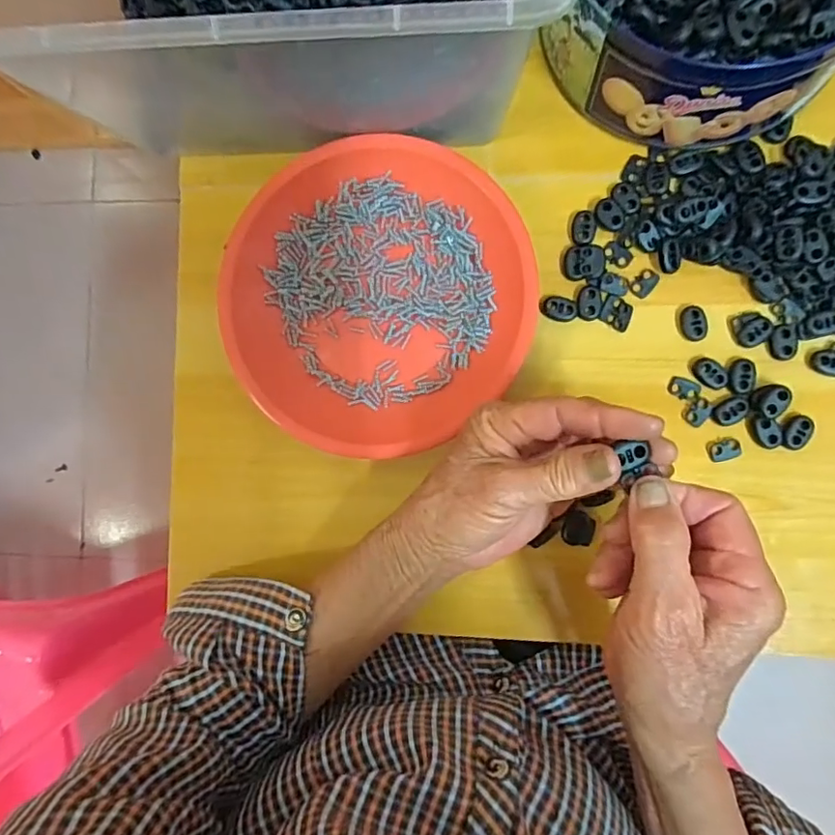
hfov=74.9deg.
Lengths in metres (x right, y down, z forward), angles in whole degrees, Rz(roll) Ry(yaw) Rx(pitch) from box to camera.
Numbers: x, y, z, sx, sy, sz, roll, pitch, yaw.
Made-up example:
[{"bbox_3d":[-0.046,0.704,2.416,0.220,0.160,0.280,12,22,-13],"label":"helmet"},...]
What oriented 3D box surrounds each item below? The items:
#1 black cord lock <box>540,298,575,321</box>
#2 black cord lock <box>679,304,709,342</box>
[{"bbox_3d":[0.089,-0.069,0.346,0.022,0.004,0.013,10,93,5],"label":"black cord lock"},{"bbox_3d":[0.172,-0.059,0.339,0.015,0.005,0.022,-12,90,6],"label":"black cord lock"}]

